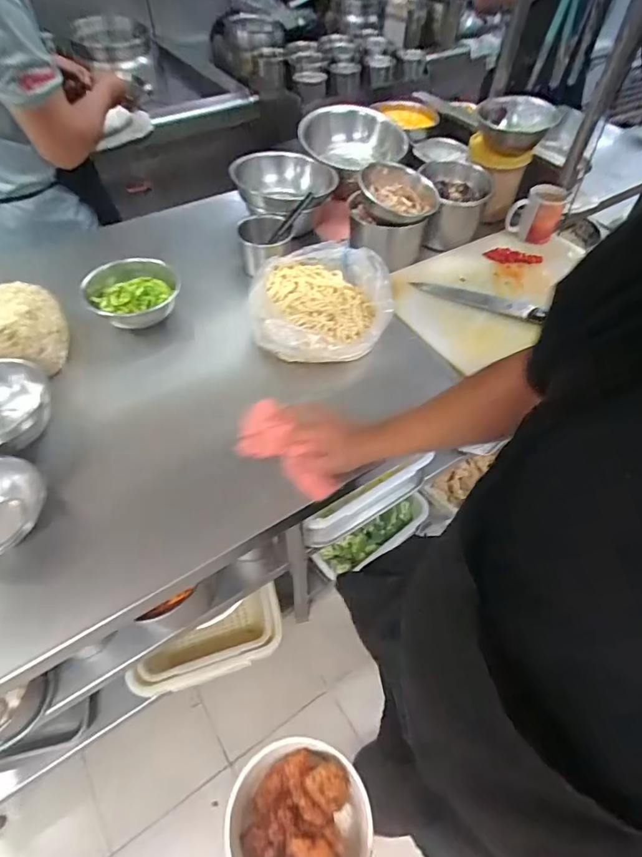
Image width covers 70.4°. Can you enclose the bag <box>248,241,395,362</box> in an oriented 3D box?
[{"bbox_3d":[0.003,-0.245,0.856,0.266,0.093,0.276,-5,53,-3],"label":"bag"}]

